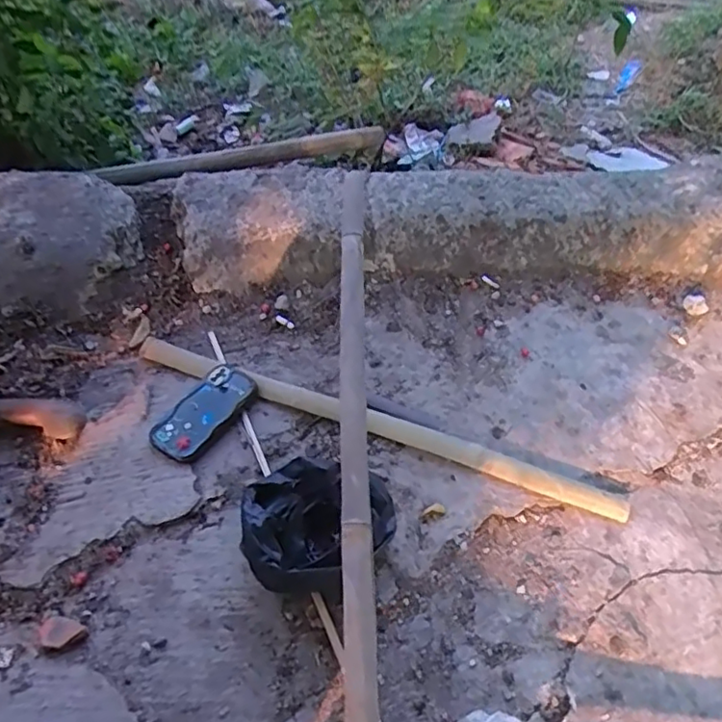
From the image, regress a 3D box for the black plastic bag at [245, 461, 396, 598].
[{"bbox_3d":[-0.060,0.197,0.787,0.192,0.093,0.157,-22,56,-20],"label":"black plastic bag"}]

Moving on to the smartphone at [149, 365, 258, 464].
[{"bbox_3d":[-0.231,0.075,0.914,0.084,0.019,0.170,28,55,18],"label":"smartphone"}]

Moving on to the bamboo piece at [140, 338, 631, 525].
[{"bbox_3d":[0.006,0.090,0.927,0.772,0.019,0.048,18,52,11],"label":"bamboo piece"}]

